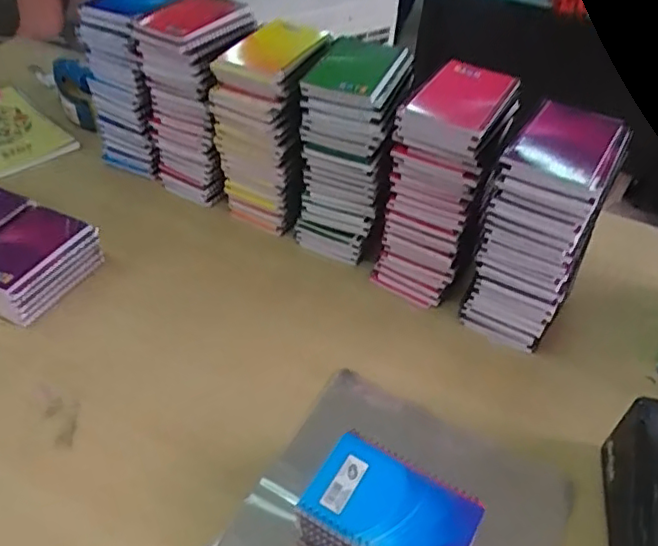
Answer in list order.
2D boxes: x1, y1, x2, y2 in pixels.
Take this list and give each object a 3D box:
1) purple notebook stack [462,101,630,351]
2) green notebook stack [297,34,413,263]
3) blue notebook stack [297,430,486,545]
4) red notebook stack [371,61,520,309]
[{"bbox_3d":[0.217,-0.034,0.643,0.092,0.248,0.099,23,46,19],"label":"purple notebook stack"},{"bbox_3d":[0.026,-0.148,0.741,0.105,0.247,0.127,12,43,8],"label":"green notebook stack"},{"bbox_3d":[0.049,0.210,0.497,0.130,0.067,0.093,25,47,21],"label":"blue notebook stack"},{"bbox_3d":[0.134,-0.101,0.711,0.098,0.241,0.141,23,46,19],"label":"red notebook stack"}]

